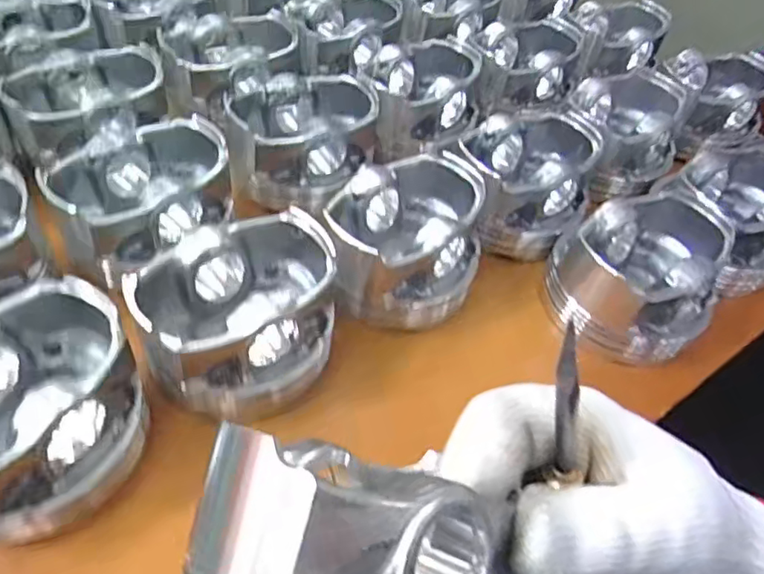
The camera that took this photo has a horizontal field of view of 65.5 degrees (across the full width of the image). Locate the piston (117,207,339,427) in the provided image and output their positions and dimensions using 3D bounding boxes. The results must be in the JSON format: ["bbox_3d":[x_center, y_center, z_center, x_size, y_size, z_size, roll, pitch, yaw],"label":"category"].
[{"bbox_3d":[-0.058,0.014,0.253,0.082,0.053,0.071,-20,54,-22],"label":"piston"}]

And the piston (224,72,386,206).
[{"bbox_3d":[-0.040,-0.080,0.334,0.078,0.050,0.078,3,49,-4],"label":"piston"}]

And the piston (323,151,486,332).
[{"bbox_3d":[0.010,-0.023,0.296,0.077,0.053,0.075,-2,49,-8],"label":"piston"}]

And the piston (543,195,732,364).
[{"bbox_3d":[0.127,-0.004,0.294,0.084,0.053,0.065,-16,53,-19],"label":"piston"}]

